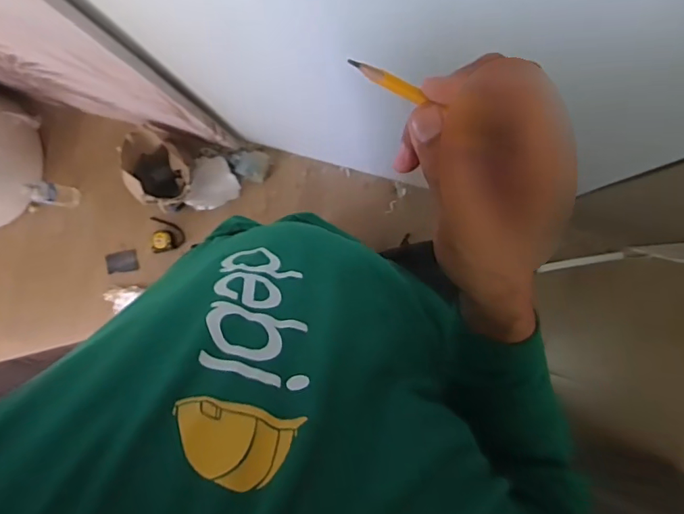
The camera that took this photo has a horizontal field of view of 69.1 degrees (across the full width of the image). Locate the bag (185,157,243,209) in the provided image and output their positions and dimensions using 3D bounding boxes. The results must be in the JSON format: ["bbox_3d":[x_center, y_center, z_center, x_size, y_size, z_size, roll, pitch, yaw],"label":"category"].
[{"bbox_3d":[-0.397,-0.229,1.537,0.159,0.031,0.163,5,90,6],"label":"bag"}]

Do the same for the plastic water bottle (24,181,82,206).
[{"bbox_3d":[-0.872,-0.193,1.516,0.068,0.167,0.068,0,89,5],"label":"plastic water bottle"}]

